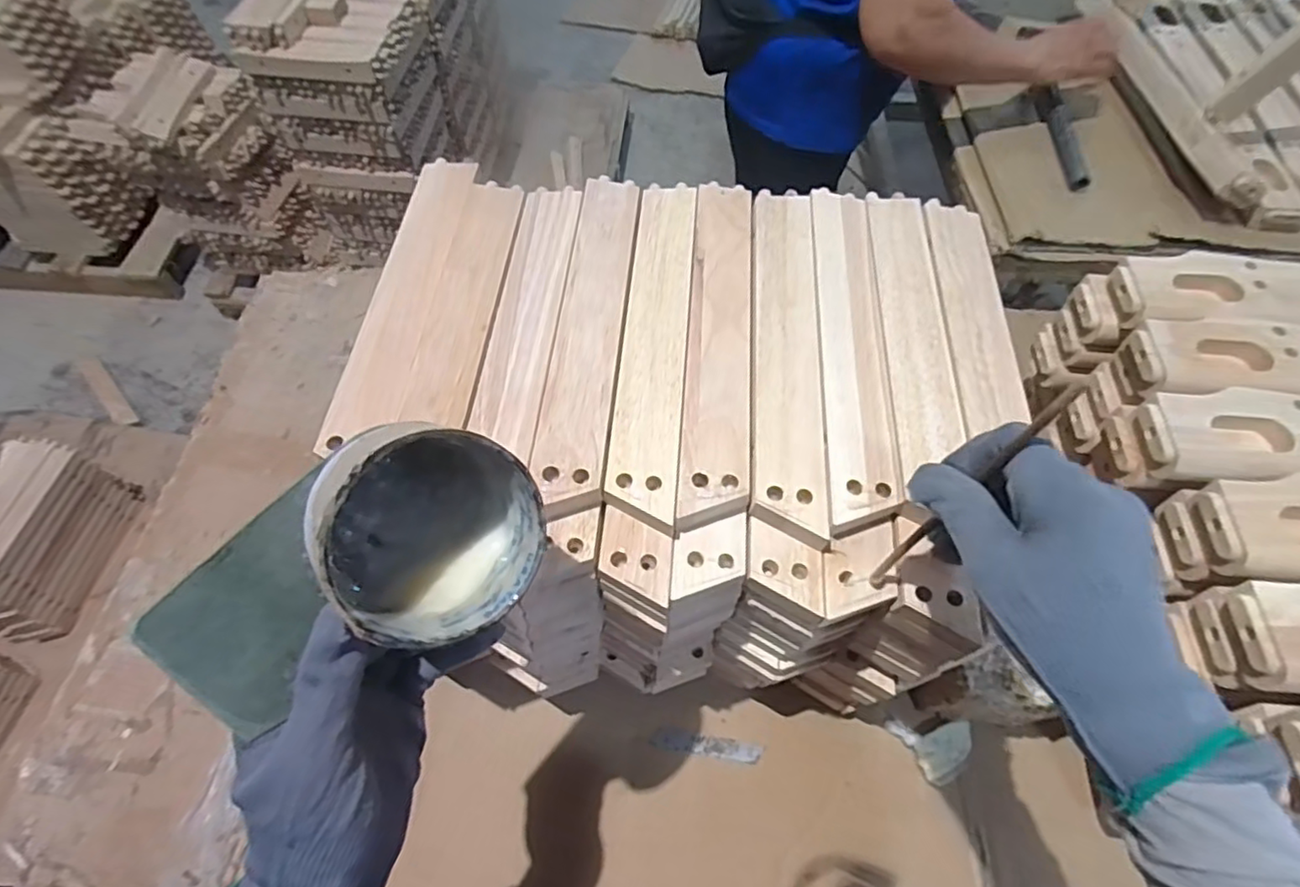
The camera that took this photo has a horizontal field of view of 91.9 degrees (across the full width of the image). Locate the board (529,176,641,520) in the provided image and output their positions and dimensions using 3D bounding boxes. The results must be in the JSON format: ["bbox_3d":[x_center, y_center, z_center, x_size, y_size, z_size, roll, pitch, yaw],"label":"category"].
[{"bbox_3d":[-0.040,-0.086,0.440,0.044,0.013,0.284,4,61,2],"label":"board"}]

